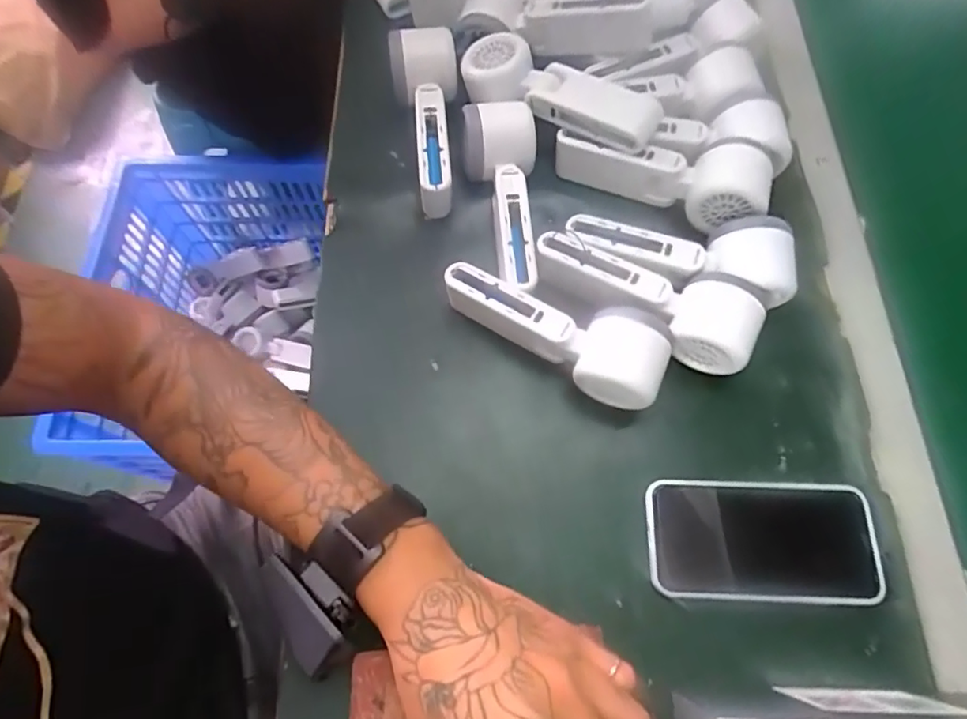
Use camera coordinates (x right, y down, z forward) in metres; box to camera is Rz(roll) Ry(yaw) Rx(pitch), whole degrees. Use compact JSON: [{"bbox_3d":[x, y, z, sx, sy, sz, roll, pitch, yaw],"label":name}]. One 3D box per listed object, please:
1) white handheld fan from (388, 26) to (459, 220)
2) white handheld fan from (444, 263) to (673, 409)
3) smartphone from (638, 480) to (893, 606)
[{"bbox_3d":[-0.043,-0.193,0.468,0.055,0.054,0.157,-7,69,-4],"label":"white handheld fan"},{"bbox_3d":[0.049,-0.023,0.399,0.165,0.054,0.057,26,70,9],"label":"white handheld fan"},{"bbox_3d":[0.183,0.119,0.376,0.146,0.010,0.076,2,69,0],"label":"smartphone"}]

